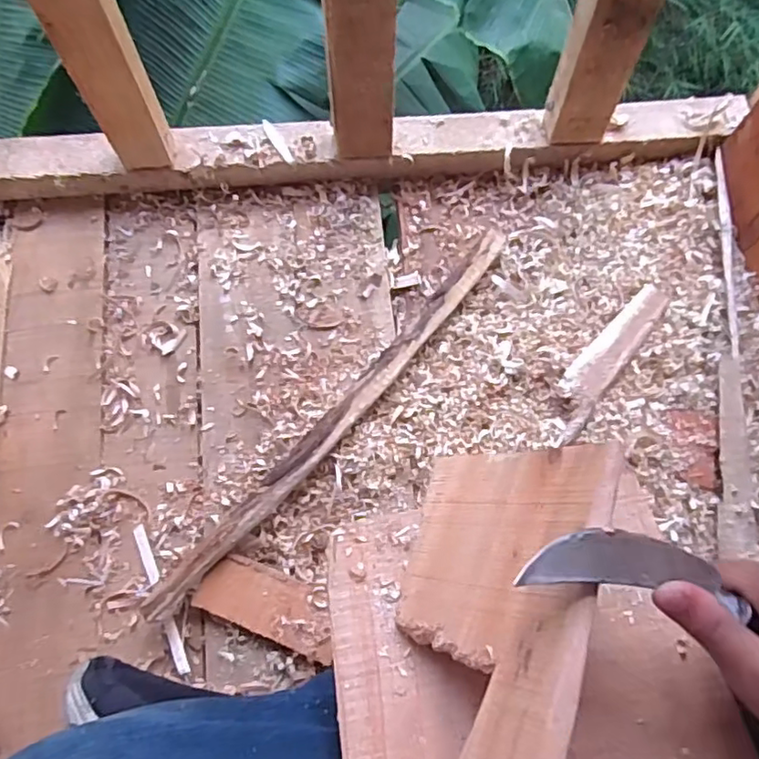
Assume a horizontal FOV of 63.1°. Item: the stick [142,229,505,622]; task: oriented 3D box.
[{"bbox_3d":[-0.028,0.026,0.527,0.029,0.024,0.433,39,75,13],"label":"stick"}]

